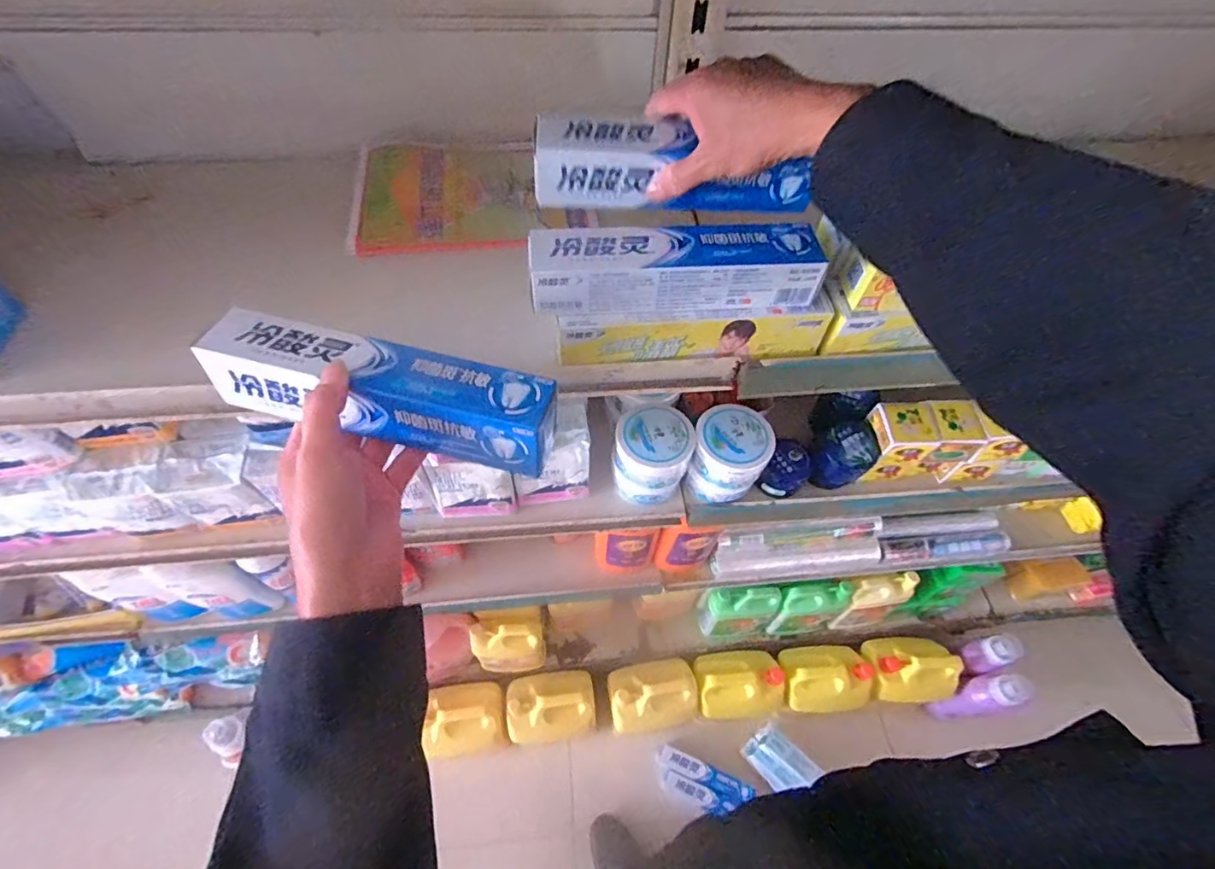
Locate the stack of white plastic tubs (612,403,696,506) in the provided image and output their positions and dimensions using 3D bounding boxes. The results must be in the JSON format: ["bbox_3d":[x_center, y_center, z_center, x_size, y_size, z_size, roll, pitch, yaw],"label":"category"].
[{"bbox_3d":[0.057,0.024,0.678,0.093,0.097,0.099,18,58,10],"label":"stack of white plastic tubs"}]

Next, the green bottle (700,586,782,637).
[{"bbox_3d":[0.294,0.396,1.198,0.150,0.193,0.078,-7,57,-7],"label":"green bottle"}]

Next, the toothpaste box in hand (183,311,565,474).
[{"bbox_3d":[-0.144,-0.029,0.349,0.224,0.047,0.049,14,57,2],"label":"toothpaste box in hand"}]

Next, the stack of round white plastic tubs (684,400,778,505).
[{"bbox_3d":[0.155,0.028,0.684,0.090,0.102,0.091,14,57,7],"label":"stack of round white plastic tubs"}]

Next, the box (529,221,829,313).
[{"bbox_3d":[0.055,-0.133,0.423,0.228,0.043,0.058,-3,57,-4],"label":"box"}]

